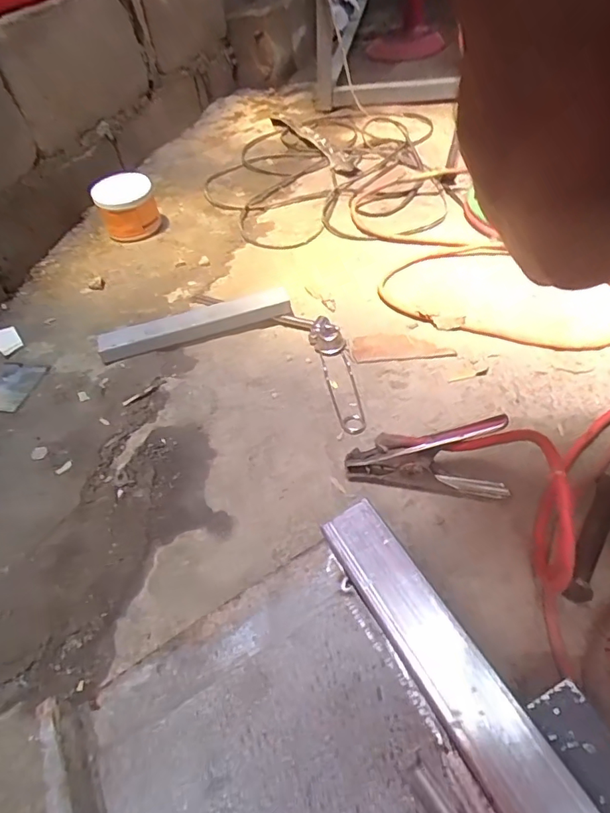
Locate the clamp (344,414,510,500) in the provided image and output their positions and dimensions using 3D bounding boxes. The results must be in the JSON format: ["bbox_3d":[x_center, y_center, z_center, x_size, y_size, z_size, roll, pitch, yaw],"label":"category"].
[{"bbox_3d":[0.122,0.055,0.508,0.157,0.070,0.048,-1,48,5],"label":"clamp"}]

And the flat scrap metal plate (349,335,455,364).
[{"bbox_3d":[0.130,-0.081,0.680,0.130,0.005,0.053,-3,47,3],"label":"flat scrap metal plate"}]

